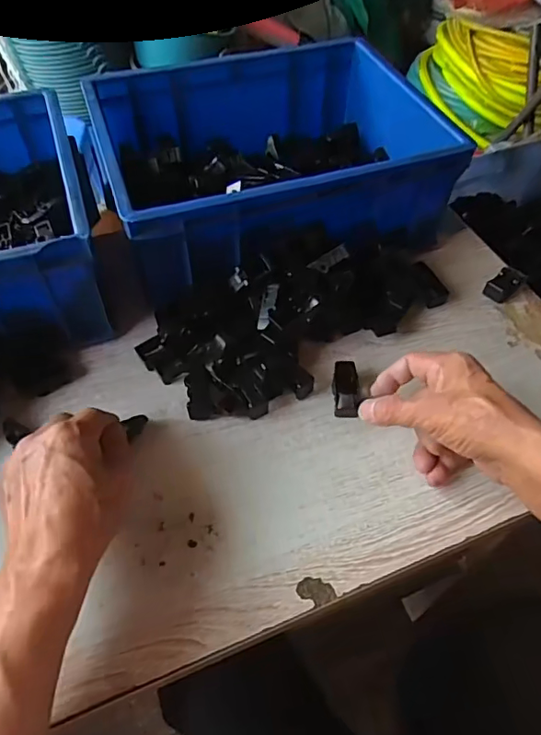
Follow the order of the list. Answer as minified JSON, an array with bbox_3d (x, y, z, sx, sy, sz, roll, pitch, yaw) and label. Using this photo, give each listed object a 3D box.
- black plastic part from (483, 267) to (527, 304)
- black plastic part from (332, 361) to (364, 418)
[{"bbox_3d":[0.244,-0.087,0.536,0.043,0.017,0.024,-35,61,-24],"label":"black plastic part"},{"bbox_3d":[0.068,0.020,0.465,0.022,0.012,0.051,0,74,-1],"label":"black plastic part"}]

